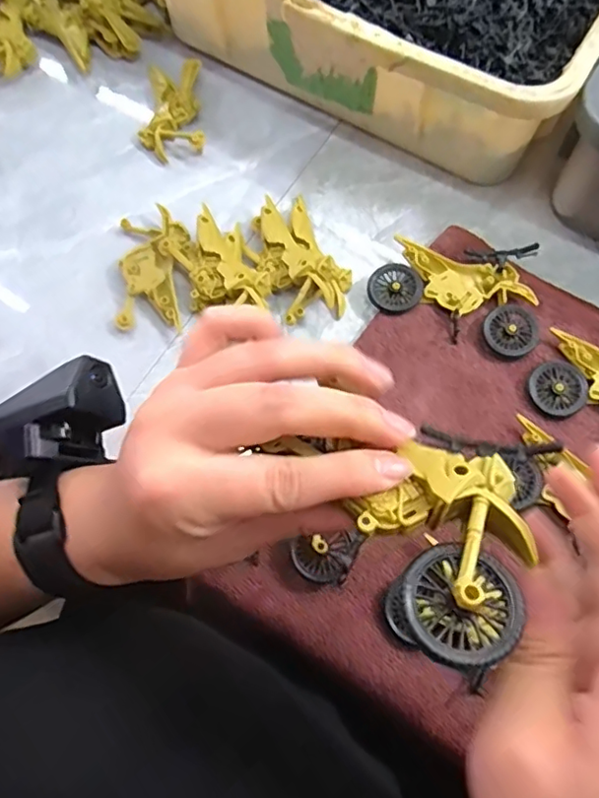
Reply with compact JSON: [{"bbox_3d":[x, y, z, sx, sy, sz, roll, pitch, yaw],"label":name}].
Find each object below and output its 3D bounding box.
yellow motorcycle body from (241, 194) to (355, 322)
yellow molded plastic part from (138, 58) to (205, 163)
[{"bbox_3d":[-0.003,-0.104,0.418,0.058,0.030,0.099,-27,72,-9],"label":"yellow motorcycle body"},{"bbox_3d":[-0.106,-0.240,0.476,0.050,0.016,0.089,-6,70,-2],"label":"yellow molded plastic part"}]

